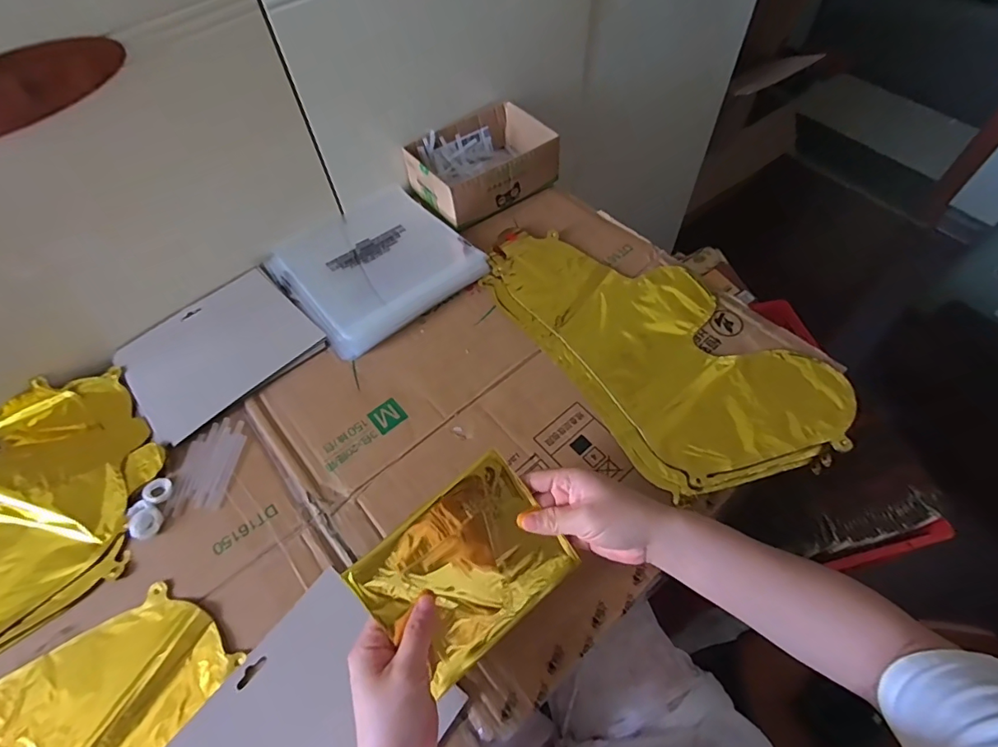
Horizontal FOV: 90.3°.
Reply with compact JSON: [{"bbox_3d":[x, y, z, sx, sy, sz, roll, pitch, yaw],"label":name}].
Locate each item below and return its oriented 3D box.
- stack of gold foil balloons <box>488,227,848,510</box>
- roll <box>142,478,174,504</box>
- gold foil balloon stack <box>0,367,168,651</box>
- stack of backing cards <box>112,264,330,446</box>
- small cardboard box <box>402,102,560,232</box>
[{"bbox_3d":[0.172,-0.046,0.570,0.235,0.015,0.402,-31,62,-16],"label":"stack of gold foil balloons"},{"bbox_3d":[-0.336,0.115,0.489,0.026,0.007,0.024,-1,58,2],"label":"roll"},{"bbox_3d":[-0.528,0.171,0.470,0.390,0.033,0.247,-36,62,-15],"label":"gold foil balloon stack"},{"bbox_3d":[-0.329,-0.032,0.585,0.199,0.013,0.167,-39,65,-20],"label":"stack of backing cards"},{"bbox_3d":[-0.026,-0.298,0.697,0.183,0.060,0.140,-30,62,-15],"label":"small cardboard box"}]

